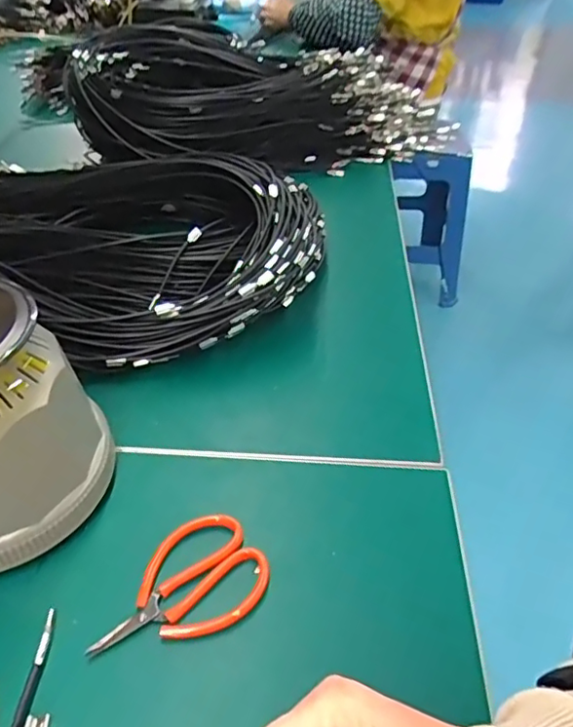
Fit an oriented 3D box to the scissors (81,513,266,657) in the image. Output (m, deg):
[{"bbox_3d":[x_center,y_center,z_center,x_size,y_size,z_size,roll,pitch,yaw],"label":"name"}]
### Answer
[{"bbox_3d":[-0.067,0.145,0.367,0.112,0.011,0.071,-25,49,-27],"label":"scissors"}]

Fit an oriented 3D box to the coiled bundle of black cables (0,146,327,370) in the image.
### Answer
[{"bbox_3d":[-0.197,-0.146,0.610,0.447,0.104,0.280,20,45,19],"label":"coiled bundle of black cables"}]

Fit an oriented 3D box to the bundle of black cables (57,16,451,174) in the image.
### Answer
[{"bbox_3d":[-0.043,-0.413,0.905,0.546,0.113,0.271,-7,43,-10],"label":"bundle of black cables"}]

